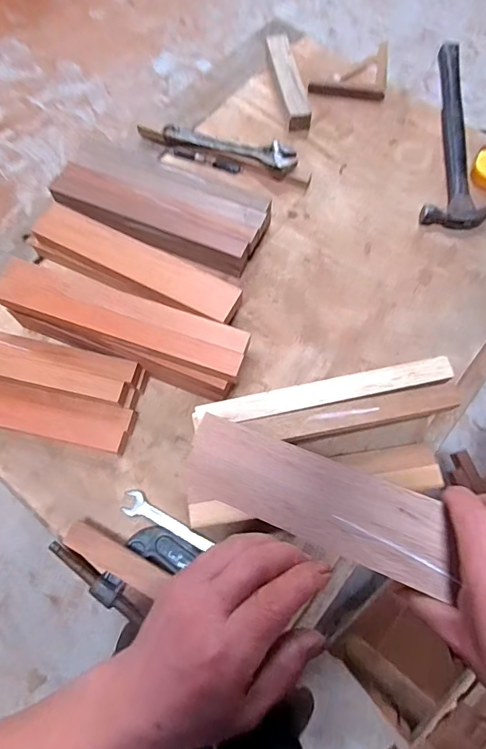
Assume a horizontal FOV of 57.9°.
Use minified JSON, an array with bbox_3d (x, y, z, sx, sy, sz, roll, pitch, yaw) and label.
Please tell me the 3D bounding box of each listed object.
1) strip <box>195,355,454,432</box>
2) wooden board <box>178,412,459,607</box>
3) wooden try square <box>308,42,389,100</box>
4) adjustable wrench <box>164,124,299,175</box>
[{"bbox_3d":[0.102,0.022,0.553,0.326,0.019,0.037,-11,70,-5],"label":"strip"},{"bbox_3d":[0.110,0.109,0.301,0.324,0.013,0.060,19,72,15],"label":"wooden board"},{"bbox_3d":[0.210,-0.597,0.855,0.142,0.010,0.147,9,72,2],"label":"wooden try square"},{"bbox_3d":[-0.022,-0.401,0.765,0.236,0.020,0.045,19,72,6],"label":"adjustable wrench"}]

